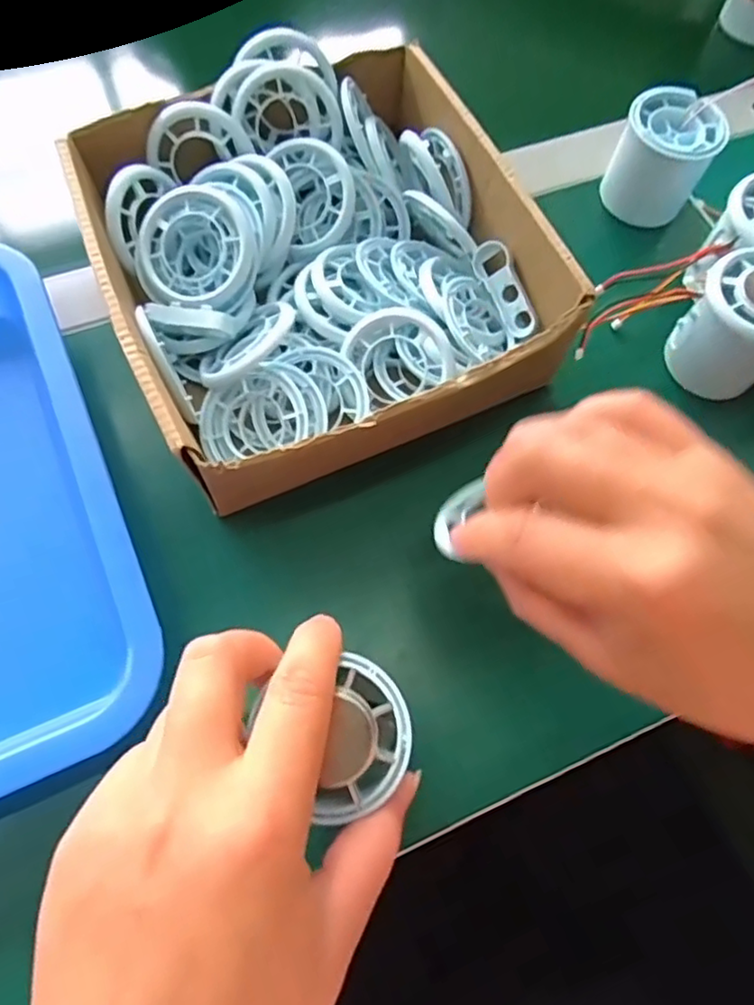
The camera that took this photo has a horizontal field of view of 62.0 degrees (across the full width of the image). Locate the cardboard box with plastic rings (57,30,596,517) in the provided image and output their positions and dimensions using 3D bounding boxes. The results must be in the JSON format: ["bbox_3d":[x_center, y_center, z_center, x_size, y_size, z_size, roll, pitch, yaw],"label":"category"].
[{"bbox_3d":[-0.028,-0.116,0.310,0.190,0.065,0.217,-25,70,-11],"label":"cardboard box with plastic rings"}]

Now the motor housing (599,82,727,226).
[{"bbox_3d":[0.168,-0.202,0.375,0.051,0.057,0.051,33,71,12],"label":"motor housing"}]

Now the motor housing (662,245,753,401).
[{"bbox_3d":[0.184,-0.087,0.324,0.062,0.060,0.055,-31,72,-13],"label":"motor housing"}]

